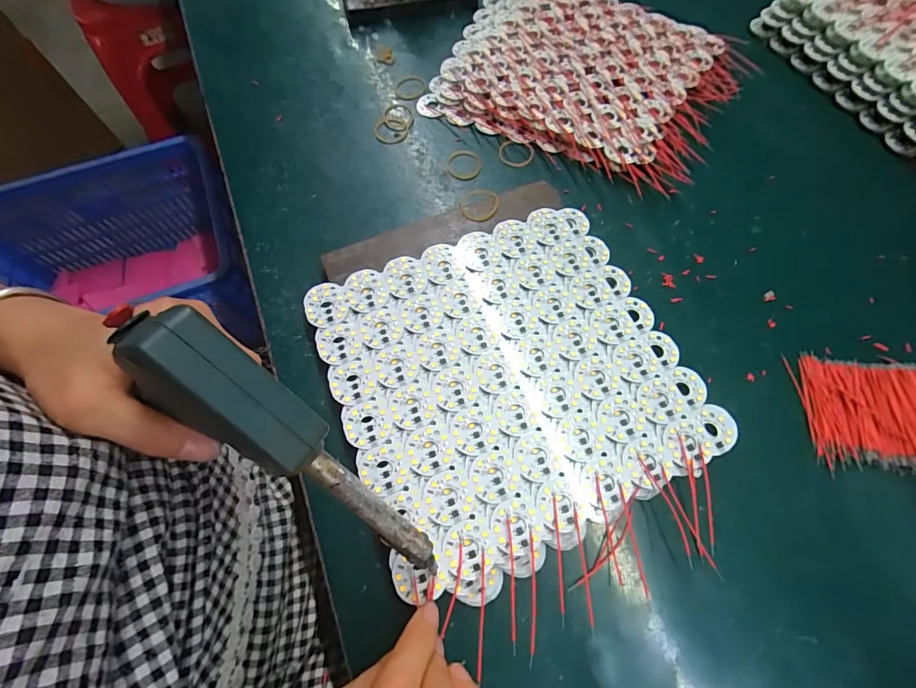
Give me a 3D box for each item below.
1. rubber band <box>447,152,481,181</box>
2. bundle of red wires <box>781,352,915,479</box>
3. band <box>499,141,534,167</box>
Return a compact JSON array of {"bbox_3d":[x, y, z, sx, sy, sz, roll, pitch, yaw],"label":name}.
[{"bbox_3d":[0.006,-0.165,0.383,0.031,0.004,0.035,7,67,4],"label":"rubber band"},{"bbox_3d":[0.292,0.046,0.288,0.097,0.014,0.081,0,67,0],"label":"bundle of red wires"},{"bbox_3d":[0.054,-0.177,0.389,0.032,0.004,0.029,12,67,5],"label":"band"}]

